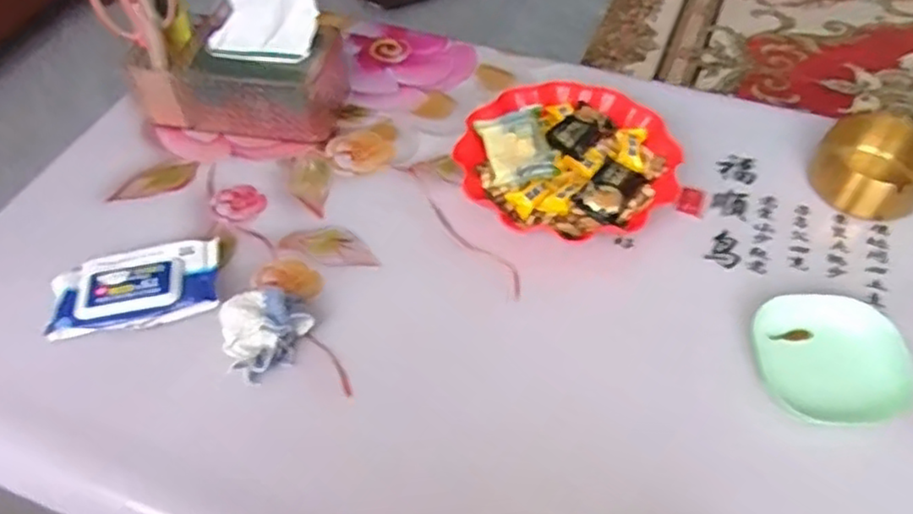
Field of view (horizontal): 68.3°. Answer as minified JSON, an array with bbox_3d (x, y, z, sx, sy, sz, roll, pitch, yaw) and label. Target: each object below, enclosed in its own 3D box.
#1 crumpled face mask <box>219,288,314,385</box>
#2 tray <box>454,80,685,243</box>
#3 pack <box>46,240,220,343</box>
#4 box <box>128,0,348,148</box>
[{"bbox_3d":[-0.174,0.065,0.616,0.076,0.048,0.066,-25,56,-17],"label":"crumpled face mask"},{"bbox_3d":[0.119,-0.107,0.743,0.233,0.045,0.221,-14,53,-9],"label":"tray"},{"bbox_3d":[-0.312,0.032,0.659,0.153,0.028,0.086,-11,53,-7],"label":"pack"},{"bbox_3d":[-0.255,-0.226,0.787,0.231,0.135,0.128,4,52,5],"label":"box"}]

